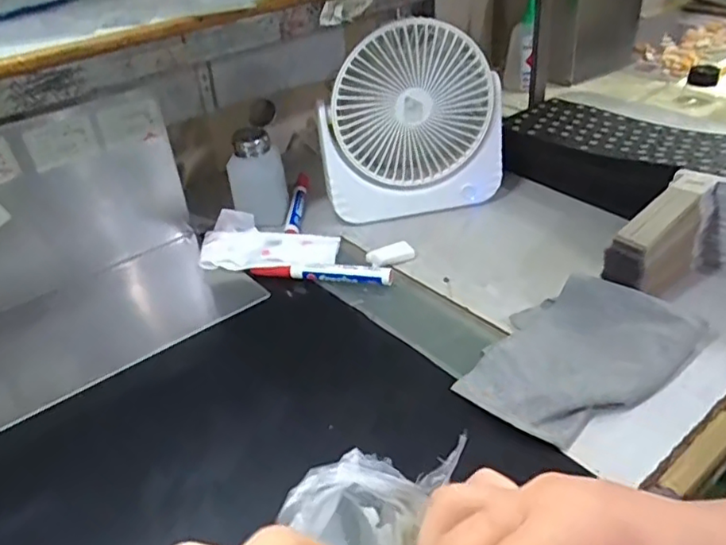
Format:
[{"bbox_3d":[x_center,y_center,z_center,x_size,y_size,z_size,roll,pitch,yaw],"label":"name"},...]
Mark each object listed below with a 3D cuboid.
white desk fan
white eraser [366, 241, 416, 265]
[{"bbox_3d":[0.050,-0.154,0.640,0.184,0.202,0.052,-9,34,-5],"label":"white desk fan"},{"bbox_3d":[0.028,-0.019,0.609,0.048,0.010,0.021,-11,34,-8],"label":"white eraser"}]

